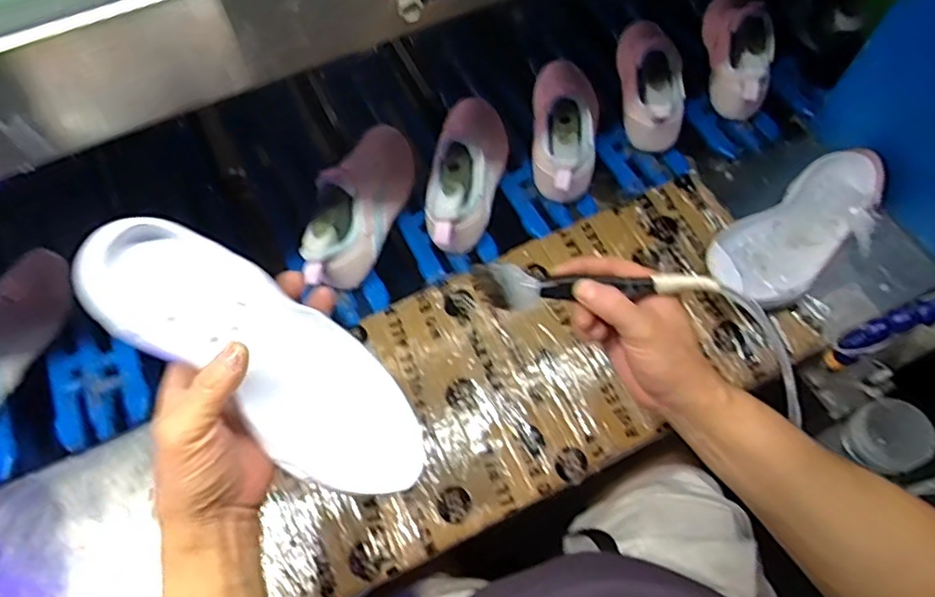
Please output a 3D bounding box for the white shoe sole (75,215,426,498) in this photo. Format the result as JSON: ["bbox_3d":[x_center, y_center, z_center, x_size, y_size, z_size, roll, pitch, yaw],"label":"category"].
[{"bbox_3d":[-0.128,0.038,0.389,0.236,0.023,0.084,40,67,-11],"label":"white shoe sole"}]

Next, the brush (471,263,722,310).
[{"bbox_3d":[0.093,-0.011,0.451,0.175,0.025,0.025,-1,63,8],"label":"brush"}]

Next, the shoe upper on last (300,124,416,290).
[{"bbox_3d":[-0.123,-0.116,0.694,0.076,0.085,0.241,15,64,8],"label":"shoe upper on last"}]

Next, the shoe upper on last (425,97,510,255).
[{"bbox_3d":[0.002,-0.161,0.711,0.076,0.085,0.237,9,63,5],"label":"shoe upper on last"}]

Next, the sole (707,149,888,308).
[{"bbox_3d":[0.364,-0.073,0.665,0.253,0.044,0.100,-36,68,-17],"label":"sole"}]

